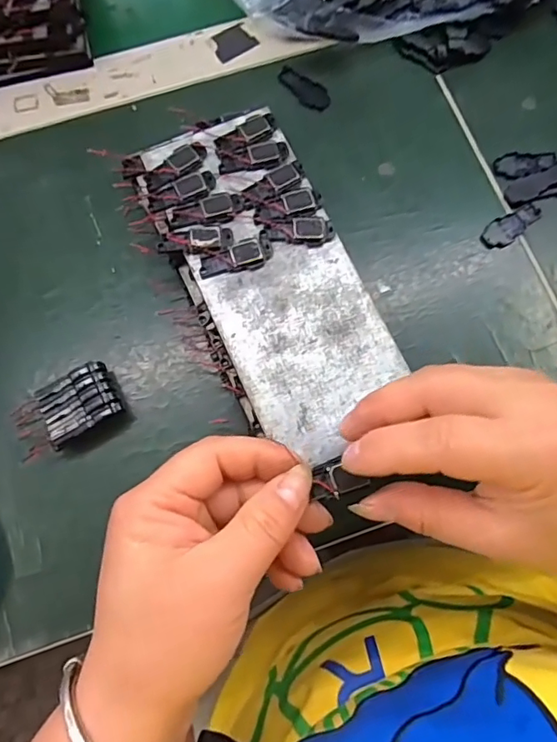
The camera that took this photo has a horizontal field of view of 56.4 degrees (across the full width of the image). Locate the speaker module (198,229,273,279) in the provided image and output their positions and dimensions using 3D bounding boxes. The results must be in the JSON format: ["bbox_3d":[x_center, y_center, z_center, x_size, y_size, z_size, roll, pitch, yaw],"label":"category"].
[{"bbox_3d":[-0.022,-0.060,0.272,0.040,0.004,0.016,-22,76,-6],"label":"speaker module"}]

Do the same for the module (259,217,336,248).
[{"bbox_3d":[0.010,-0.074,0.275,0.038,0.004,0.015,-7,75,-2],"label":"module"}]

